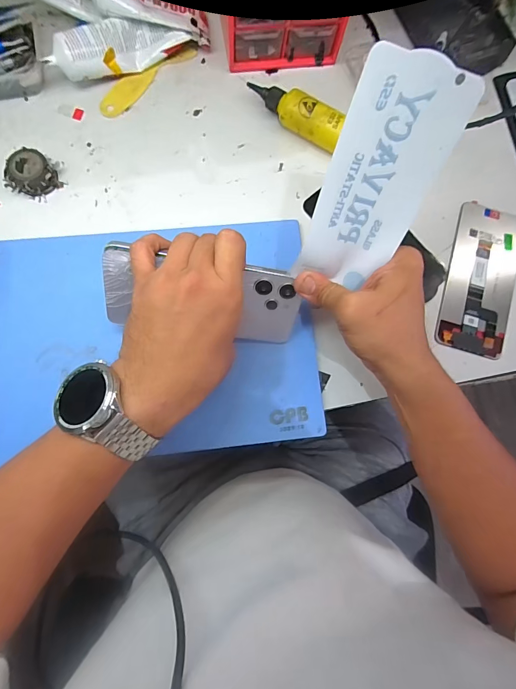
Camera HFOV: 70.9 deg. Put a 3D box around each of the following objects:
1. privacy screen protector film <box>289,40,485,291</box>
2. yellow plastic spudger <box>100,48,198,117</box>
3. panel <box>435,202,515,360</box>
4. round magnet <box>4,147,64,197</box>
[{"bbox_3d":[0.083,-0.109,0.252,0.073,0.146,0.009,13,38,-6],"label":"privacy screen protector film"},{"bbox_3d":[-0.124,-0.295,0.399,0.124,0.004,0.030,-44,86,-9],"label":"yellow plastic spudger"},{"bbox_3d":[0.238,-0.072,0.382,0.073,0.005,0.168,17,80,-1],"label":"panel"},{"bbox_3d":[-0.228,-0.169,0.363,0.044,0.024,0.038,-44,86,-9],"label":"round magnet"}]

